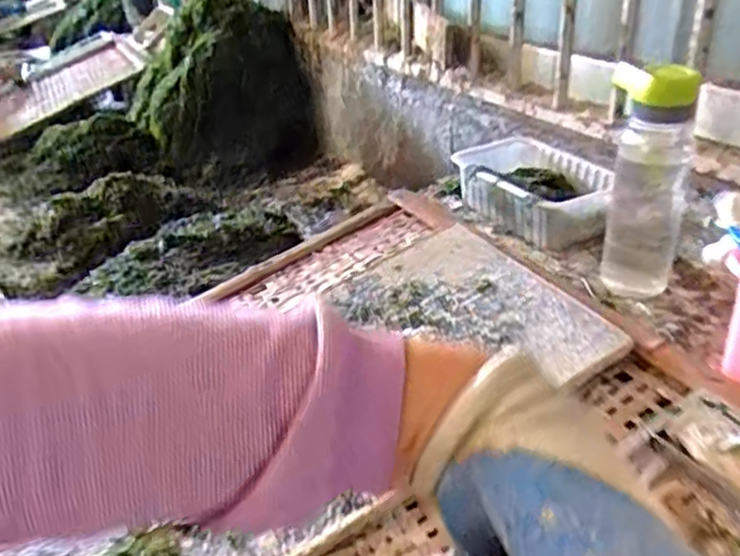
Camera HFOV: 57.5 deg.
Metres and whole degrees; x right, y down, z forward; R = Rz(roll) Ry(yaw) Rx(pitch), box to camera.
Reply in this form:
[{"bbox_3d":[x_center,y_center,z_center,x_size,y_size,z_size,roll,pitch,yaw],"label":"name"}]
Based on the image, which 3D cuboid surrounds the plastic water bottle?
[{"bbox_3d":[0.335,-0.104,0.824,0.087,0.291,0.066,17,34,31],"label":"plastic water bottle"}]

